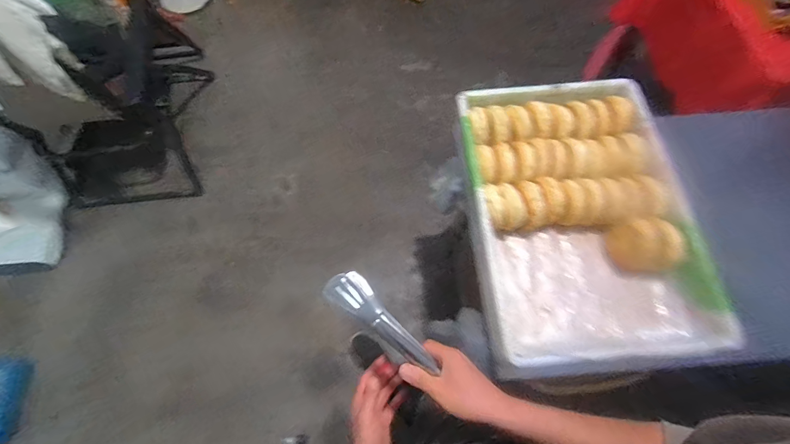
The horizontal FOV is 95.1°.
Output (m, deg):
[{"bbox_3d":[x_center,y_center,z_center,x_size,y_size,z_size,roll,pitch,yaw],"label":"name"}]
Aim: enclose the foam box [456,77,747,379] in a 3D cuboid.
[{"bbox_3d":[0.384,-0.020,0.787,0.429,0.119,0.600,-5,68,-1],"label":"foam box"}]

